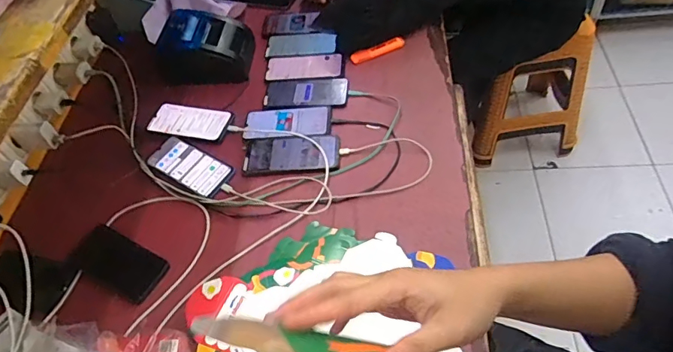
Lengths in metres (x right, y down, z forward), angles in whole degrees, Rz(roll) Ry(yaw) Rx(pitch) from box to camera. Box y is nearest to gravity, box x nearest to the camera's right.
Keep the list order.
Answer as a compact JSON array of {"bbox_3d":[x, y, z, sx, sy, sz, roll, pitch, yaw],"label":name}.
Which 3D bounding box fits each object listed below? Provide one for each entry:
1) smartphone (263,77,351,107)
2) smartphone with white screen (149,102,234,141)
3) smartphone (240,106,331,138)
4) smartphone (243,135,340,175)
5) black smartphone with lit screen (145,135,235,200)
[{"bbox_3d":[-0.061,-0.165,0.926,0.163,0.009,0.077,0,53,9],"label":"smartphone"},{"bbox_3d":[-0.283,-0.110,0.911,0.170,0.011,0.083,11,56,17],"label":"smartphone with white screen"},{"bbox_3d":[-0.091,-0.101,0.888,0.162,0.008,0.072,-3,53,7],"label":"smartphone"},{"bbox_3d":[-0.079,-0.040,0.833,0.165,0.007,0.081,-4,53,6],"label":"smartphone"},{"bbox_3d":[-0.267,-0.019,0.854,0.170,0.009,0.071,26,61,26],"label":"black smartphone with lit screen"}]

